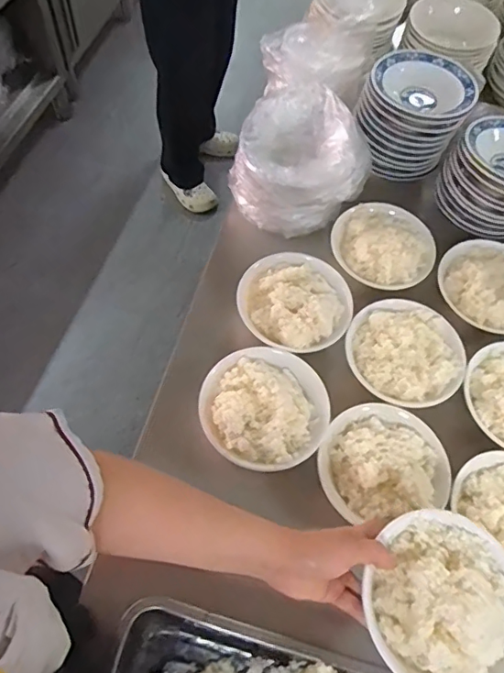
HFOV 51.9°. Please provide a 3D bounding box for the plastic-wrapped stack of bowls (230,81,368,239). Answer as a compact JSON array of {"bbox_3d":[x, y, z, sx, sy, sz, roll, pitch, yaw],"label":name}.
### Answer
[{"bbox_3d":[0.085,-0.302,0.890,0.222,0.137,0.219,25,63,9],"label":"plastic-wrapped stack of bowls"}]

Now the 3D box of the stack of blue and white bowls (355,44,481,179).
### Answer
[{"bbox_3d":[0.282,-0.397,0.920,0.181,0.122,0.177,21,62,7],"label":"stack of blue and white bowls"}]

